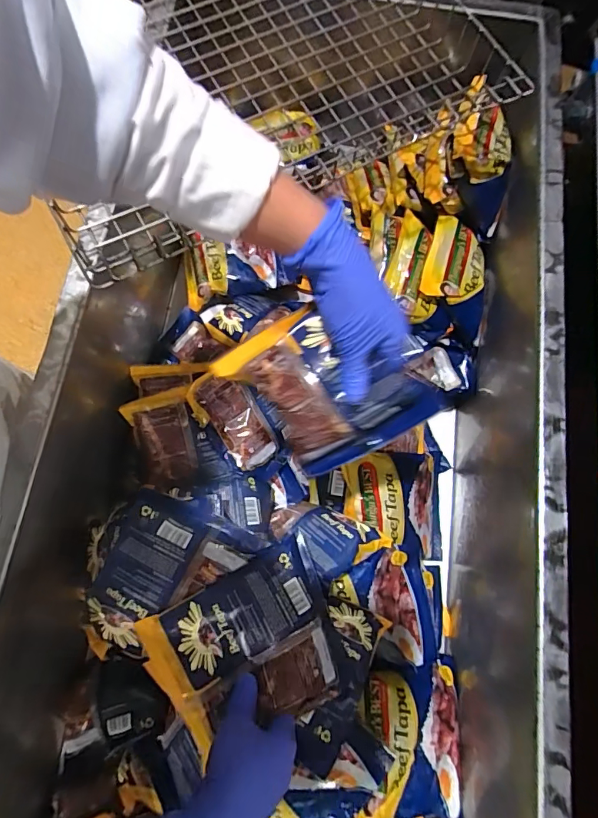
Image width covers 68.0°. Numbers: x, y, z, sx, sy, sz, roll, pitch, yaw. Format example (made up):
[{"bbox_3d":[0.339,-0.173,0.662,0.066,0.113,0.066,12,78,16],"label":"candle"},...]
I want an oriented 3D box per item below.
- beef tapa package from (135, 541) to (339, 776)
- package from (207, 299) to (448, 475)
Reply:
[{"bbox_3d":[-0.044,0.225,0.407,0.155,0.044,0.139,-26,77,-8],"label":"beef tapa package"},{"bbox_3d":[0.024,-0.017,0.383,0.136,0.019,0.151,-35,111,21],"label":"package"}]

